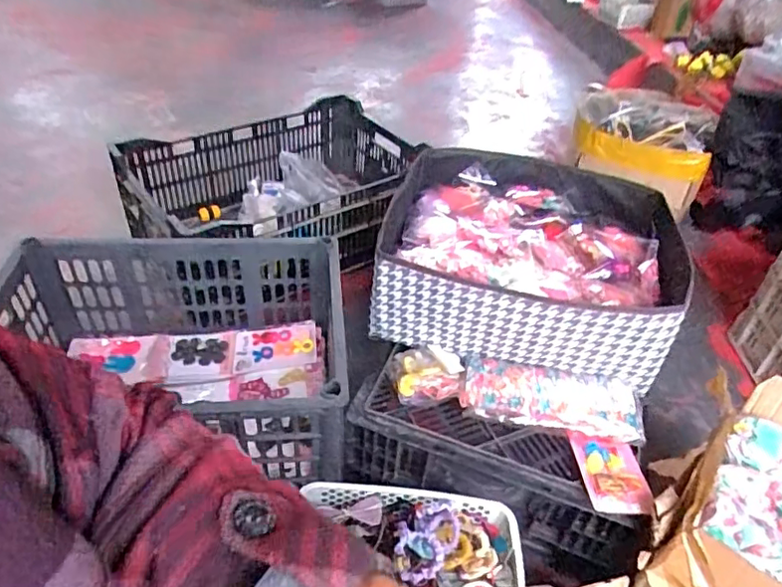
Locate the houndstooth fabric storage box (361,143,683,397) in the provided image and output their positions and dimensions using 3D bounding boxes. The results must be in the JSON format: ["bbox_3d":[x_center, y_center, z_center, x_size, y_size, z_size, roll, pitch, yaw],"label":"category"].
[{"bbox_3d":[0.200,-0.063,0.873,0.401,0.144,0.380,14,42,10],"label":"houndstooth fabric storage box"}]

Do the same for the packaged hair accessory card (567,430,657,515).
[{"bbox_3d":[0.270,0.221,0.696,0.075,0.016,0.102,2,41,-3],"label":"packaged hair accessory card"}]

